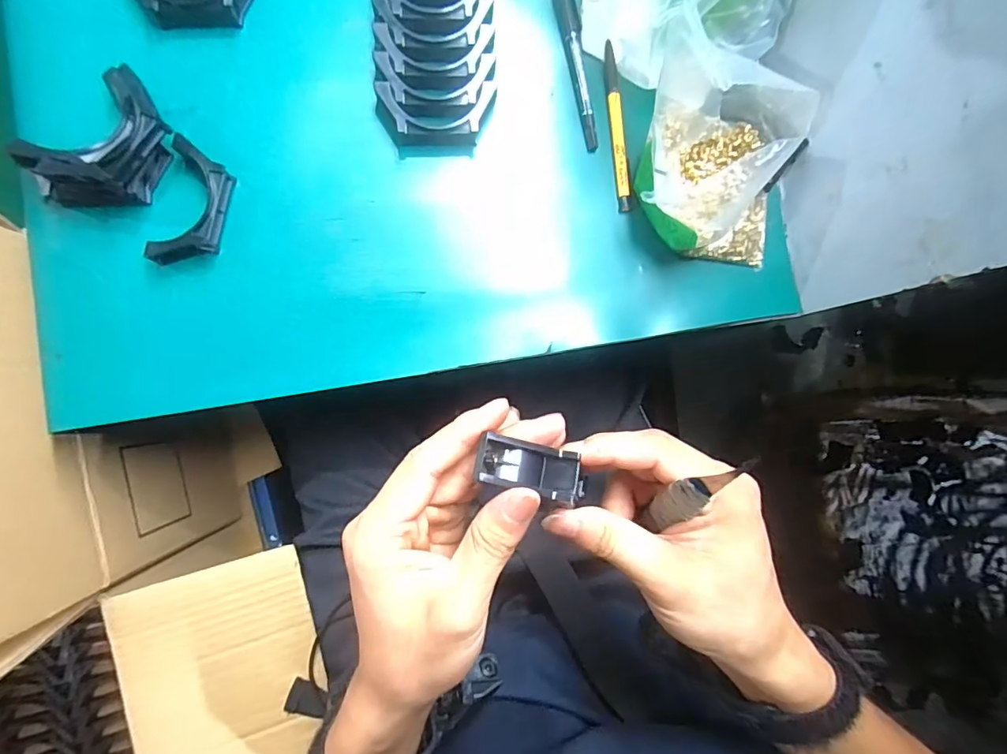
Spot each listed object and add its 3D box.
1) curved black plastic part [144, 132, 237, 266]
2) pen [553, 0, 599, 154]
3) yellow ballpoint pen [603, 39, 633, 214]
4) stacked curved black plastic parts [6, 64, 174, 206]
[{"bbox_3d":[-0.228,-0.127,0.371,0.040,0.020,0.093,10,87,-4],"label":"curved black plastic part"},{"bbox_3d":[0.060,-0.253,0.407,0.017,0.010,0.138,-12,88,-5],"label":"pen"},{"bbox_3d":[0.093,-0.204,0.410,0.012,0.008,0.138,-6,88,-5],"label":"yellow ballpoint pen"},{"bbox_3d":[-0.282,-0.163,0.358,0.060,0.044,0.101,35,85,-2],"label":"stacked curved black plastic parts"}]

